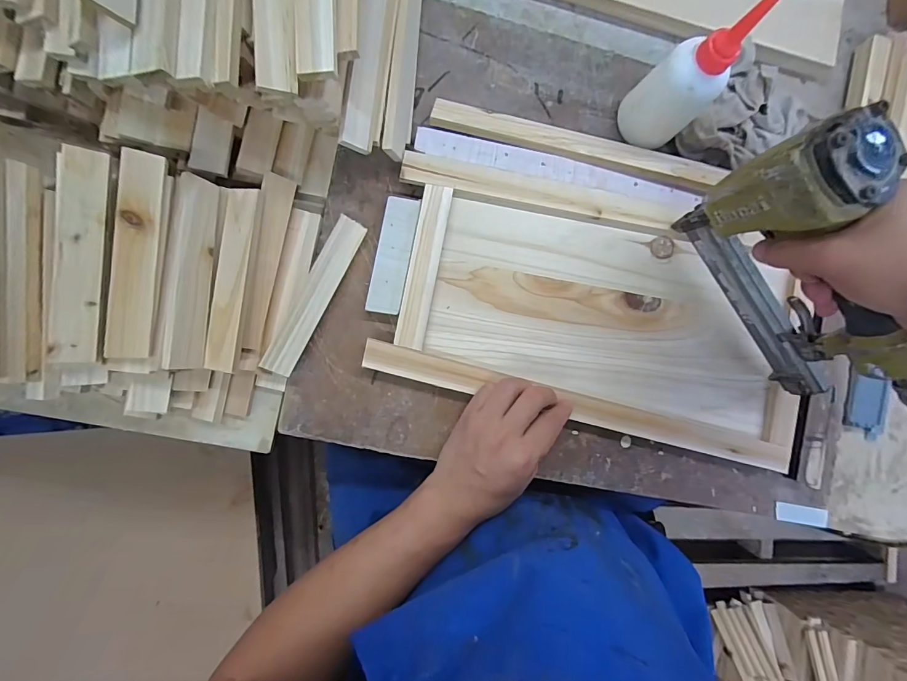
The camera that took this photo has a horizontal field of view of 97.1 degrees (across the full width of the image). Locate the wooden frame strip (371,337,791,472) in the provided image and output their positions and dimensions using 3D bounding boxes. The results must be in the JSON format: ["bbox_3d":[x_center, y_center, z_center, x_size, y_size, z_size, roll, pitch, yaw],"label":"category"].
[{"bbox_3d":[0.133,0.069,0.404,0.446,0.019,0.029,15,85,-7],"label":"wooden frame strip"}]

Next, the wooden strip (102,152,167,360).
[{"bbox_3d":[-0.241,-0.064,0.305,0.029,0.006,0.155,5,90,-26],"label":"wooden strip"}]

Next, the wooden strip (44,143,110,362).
[{"bbox_3d":[-0.273,-0.063,0.292,0.032,0.010,0.154,4,87,-8],"label":"wooden strip"}]

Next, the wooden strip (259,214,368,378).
[{"bbox_3d":[-0.128,-0.042,0.369,0.027,0.010,0.155,26,84,-6],"label":"wooden strip"}]

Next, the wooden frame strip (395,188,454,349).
[{"bbox_3d":[-0.028,-0.070,0.379,0.028,0.008,0.154,11,86,-7],"label":"wooden frame strip"}]

